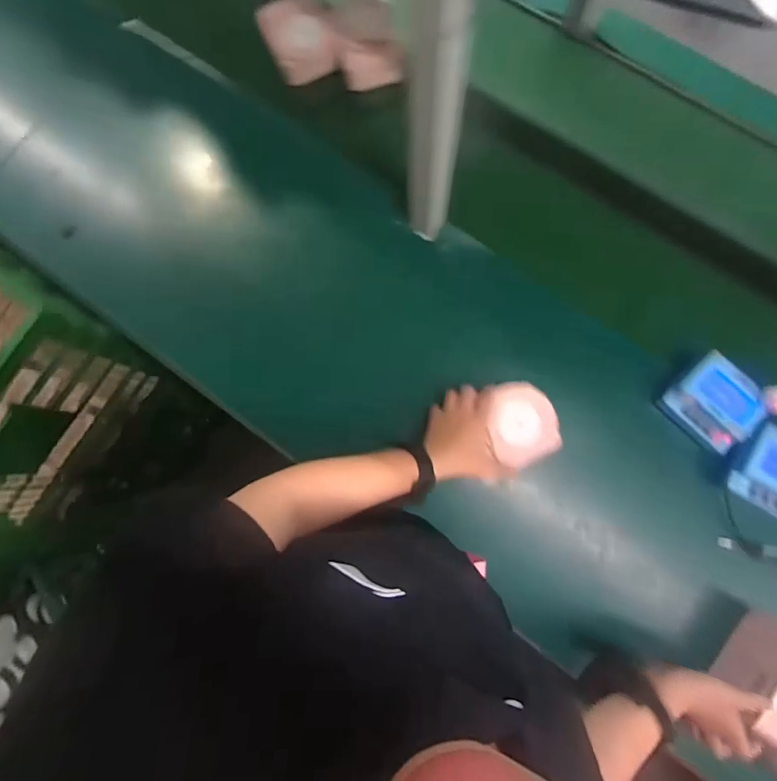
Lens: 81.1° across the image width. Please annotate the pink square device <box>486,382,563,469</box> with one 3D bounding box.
[{"bbox_3d":[0.186,0.044,0.624,0.091,0.016,0.111,-12,81,1],"label":"pink square device"}]

